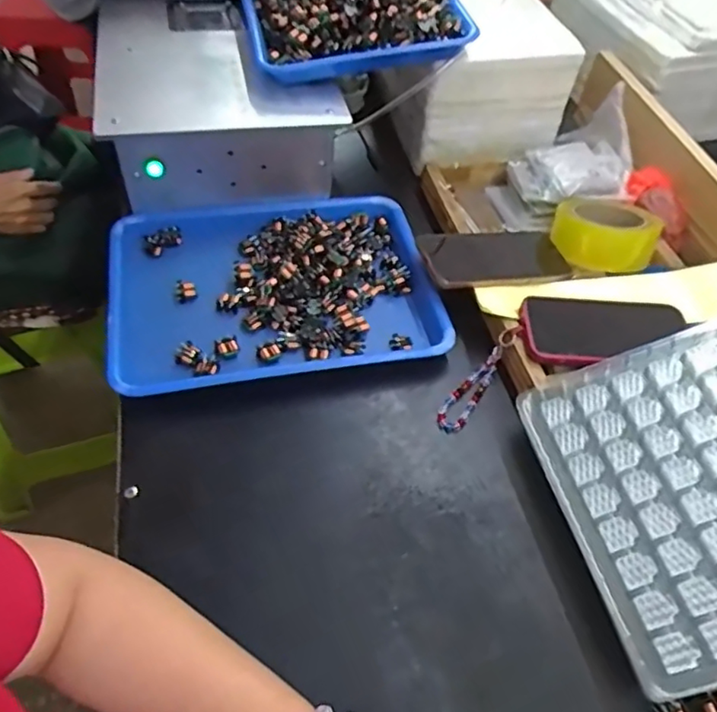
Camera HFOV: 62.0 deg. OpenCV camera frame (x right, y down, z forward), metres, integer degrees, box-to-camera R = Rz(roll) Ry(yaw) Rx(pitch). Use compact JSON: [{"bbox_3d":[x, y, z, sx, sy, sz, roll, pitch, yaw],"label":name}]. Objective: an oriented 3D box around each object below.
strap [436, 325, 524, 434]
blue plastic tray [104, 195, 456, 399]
[{"bbox_3d":[0.119,0.023,0.586,0.028,0.023,0.126,33,76,20],"label":"strap"},{"bbox_3d":[-0.090,-0.074,0.638,0.329,0.039,0.247,-10,53,-12],"label":"blue plastic tray"}]

